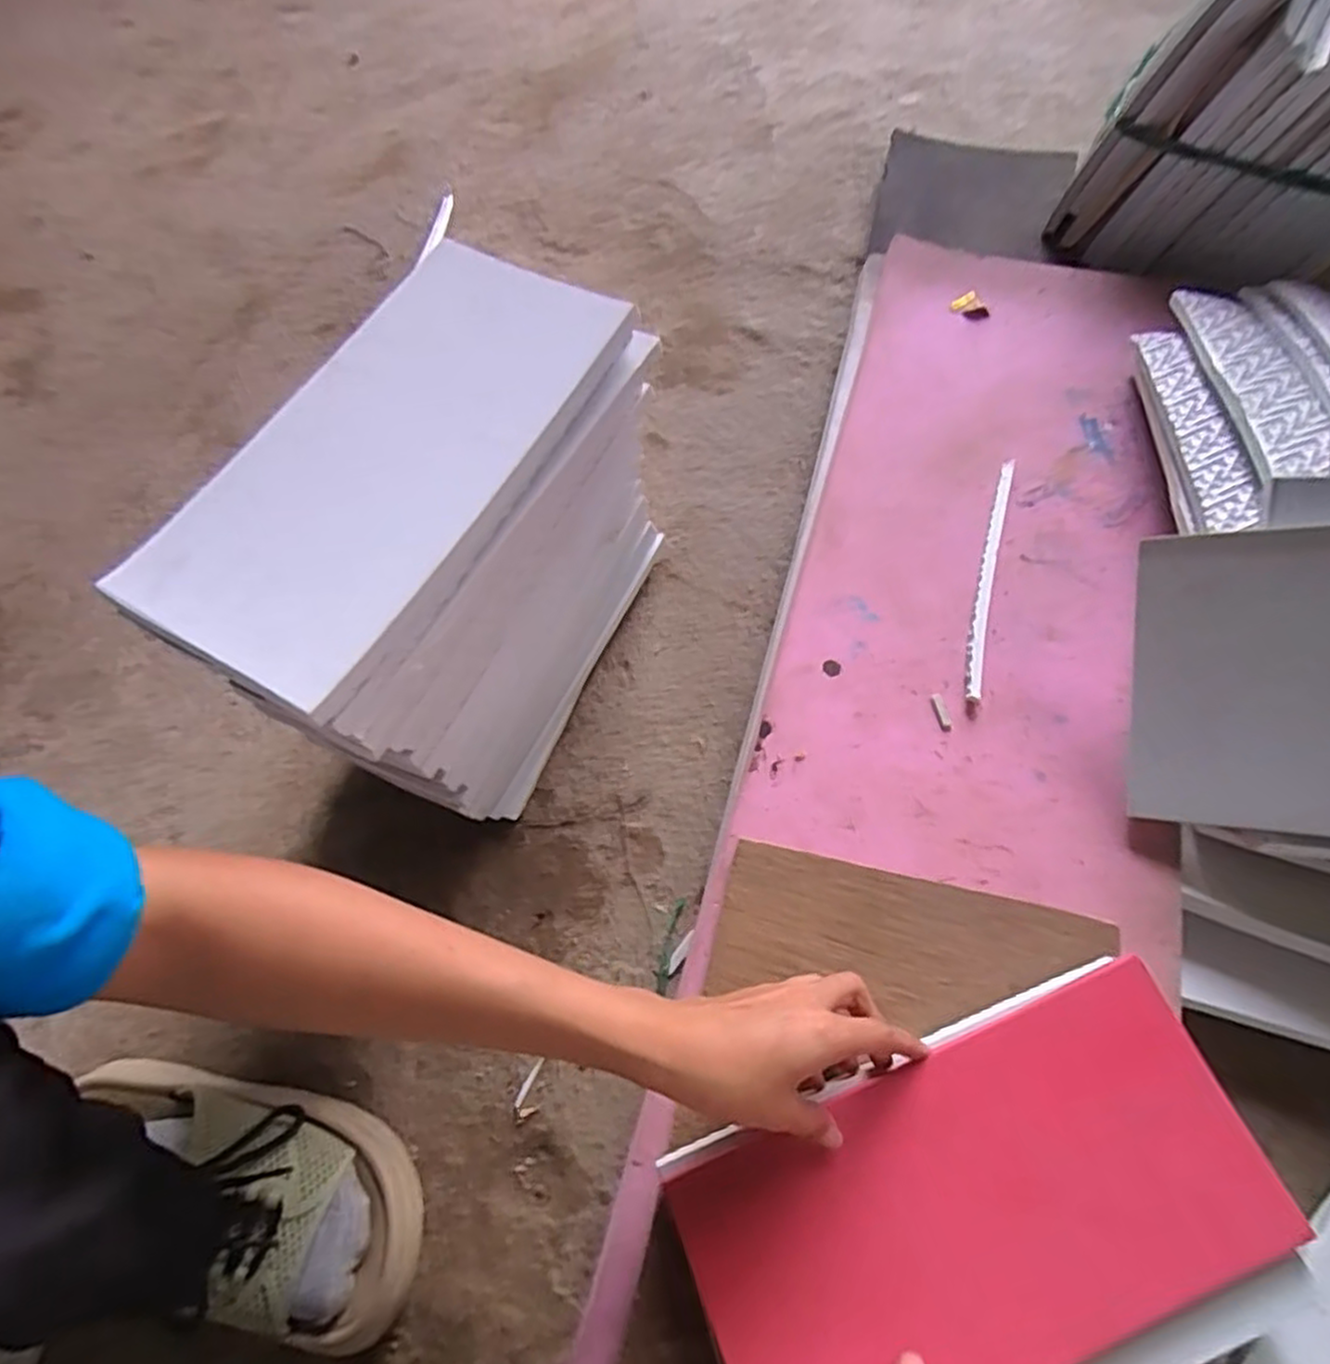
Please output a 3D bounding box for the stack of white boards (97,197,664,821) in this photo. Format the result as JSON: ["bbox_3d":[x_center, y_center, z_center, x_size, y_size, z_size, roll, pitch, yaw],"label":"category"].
[{"bbox_3d":[-0.128,-0.068,0.475,0.141,0.258,0.274,27,68,15],"label":"stack of white boards"}]

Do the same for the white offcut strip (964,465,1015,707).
[{"bbox_3d":[0.244,-0.083,0.542,0.012,0.005,0.217,15,66,10],"label":"white offcut strip"}]

